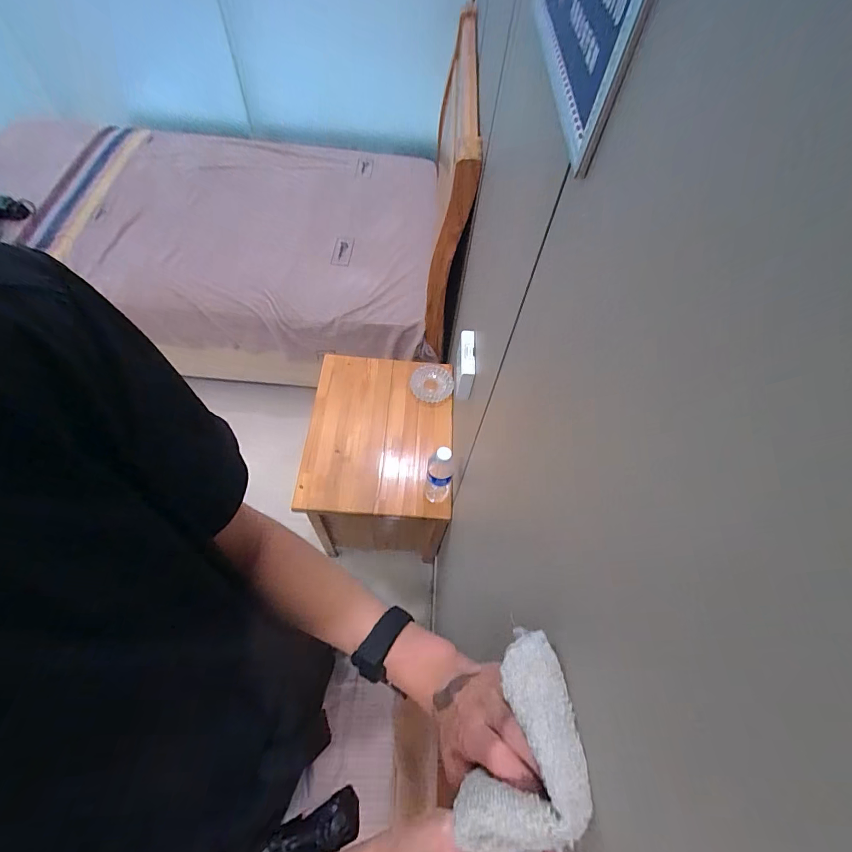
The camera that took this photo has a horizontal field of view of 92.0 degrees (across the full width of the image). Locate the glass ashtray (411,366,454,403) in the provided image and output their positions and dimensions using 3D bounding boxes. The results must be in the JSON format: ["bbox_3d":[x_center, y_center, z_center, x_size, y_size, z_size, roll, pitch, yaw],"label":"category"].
[{"bbox_3d":[0.019,-0.138,1.275,0.128,0.030,0.121,3,60,-4],"label":"glass ashtray"}]

